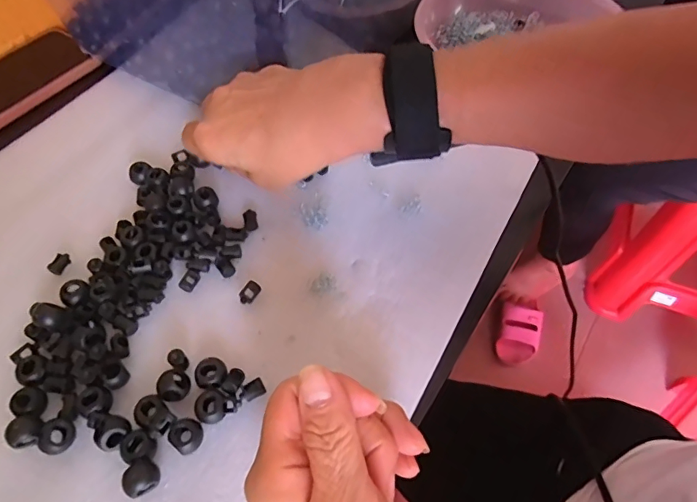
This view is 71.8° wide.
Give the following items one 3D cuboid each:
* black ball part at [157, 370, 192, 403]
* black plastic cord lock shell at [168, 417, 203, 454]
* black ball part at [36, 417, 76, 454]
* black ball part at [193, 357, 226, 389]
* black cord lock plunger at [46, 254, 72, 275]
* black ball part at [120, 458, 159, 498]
[{"bbox_3d":[-0.097,0.076,0.269,0.016,0.012,0.016,0,57,0],"label":"black ball part"},{"bbox_3d":[-0.086,0.098,0.255,0.015,0.011,0.017,23,60,14],"label":"black plastic cord lock shell"},{"bbox_3d":[-0.155,0.098,0.255,0.017,0.011,0.018,0,57,0],"label":"black ball part"},{"bbox_3d":[-0.078,0.071,0.276,0.017,0.011,0.017,0,57,0],"label":"black ball part"},{"bbox_3d":[-0.192,0.008,0.320,0.011,0.006,0.015,27,61,16],"label":"black cord lock plunger"},{"bbox_3d":[-0.104,0.116,0.245,0.017,0.014,0.015,-29,62,-18],"label":"black ball part"}]

